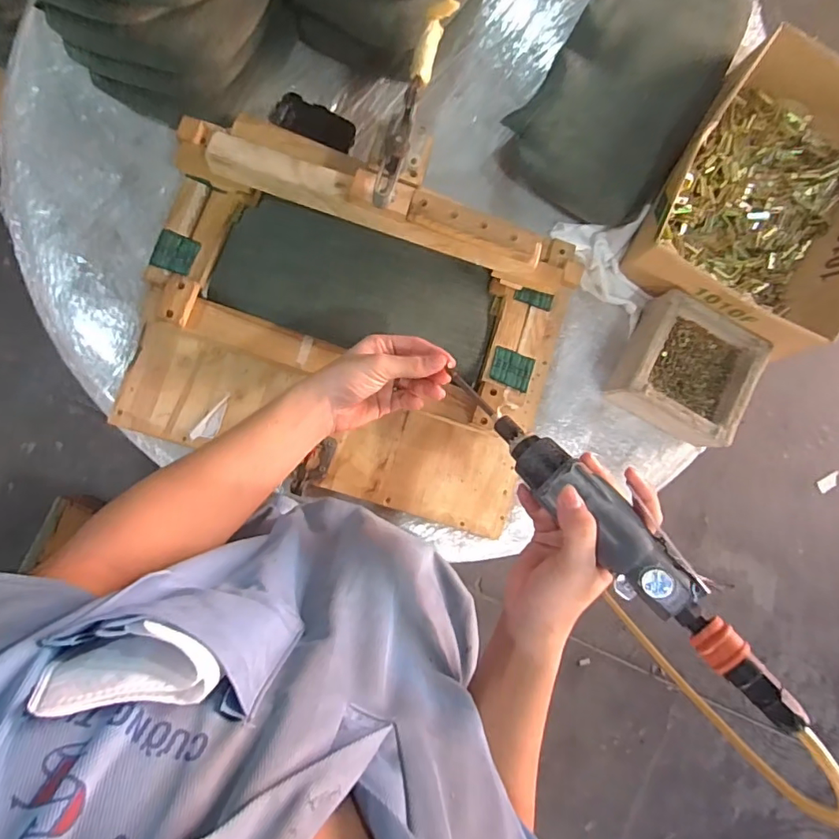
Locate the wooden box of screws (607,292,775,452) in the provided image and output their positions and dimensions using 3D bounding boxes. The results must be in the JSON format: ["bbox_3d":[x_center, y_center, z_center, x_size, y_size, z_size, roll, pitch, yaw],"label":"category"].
[{"bbox_3d":[0.385,-0.070,0.736,0.173,0.067,0.169,25,84,-5],"label":"wooden box of screws"}]

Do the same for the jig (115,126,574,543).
[{"bbox_3d":[-0.075,-0.117,0.644,0.525,0.129,0.422,16,87,-7],"label":"jig"}]

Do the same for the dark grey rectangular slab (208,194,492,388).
[{"bbox_3d":[-0.072,-0.166,0.650,0.350,0.033,0.146,17,85,-6],"label":"dark grey rectangular slab"}]

